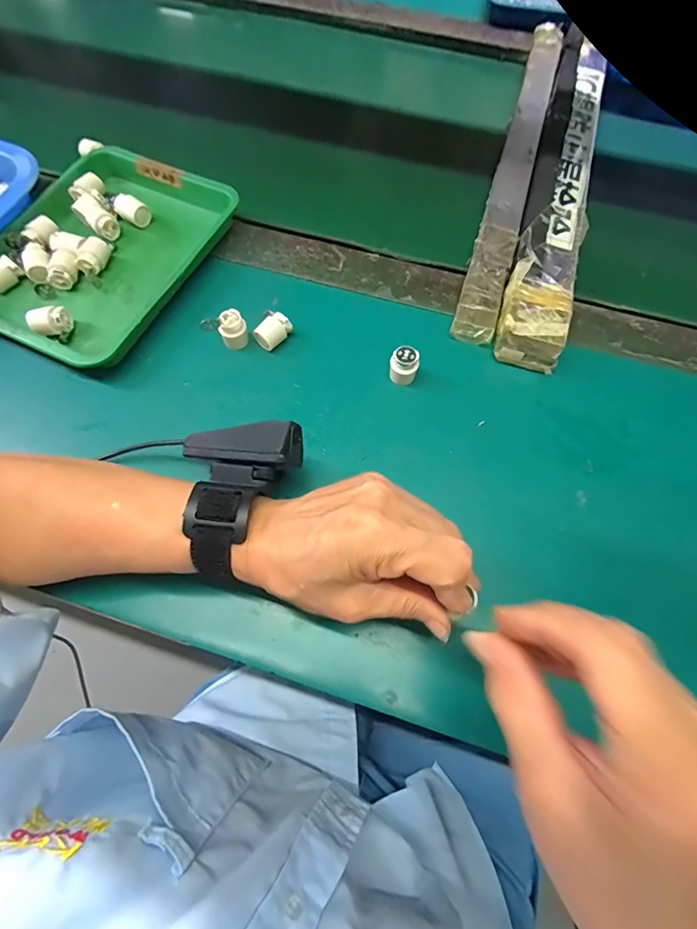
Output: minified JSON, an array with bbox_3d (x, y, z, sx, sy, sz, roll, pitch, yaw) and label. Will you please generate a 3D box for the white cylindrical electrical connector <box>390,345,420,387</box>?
[{"bbox_3d":[0.043,-0.075,0.338,0.021,0.030,0.017,10,67,3],"label":"white cylindrical electrical connector"}]

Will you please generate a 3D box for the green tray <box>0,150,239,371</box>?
[{"bbox_3d":[-0.212,-0.183,0.379,0.159,0.028,0.213,23,68,9],"label":"green tray"}]

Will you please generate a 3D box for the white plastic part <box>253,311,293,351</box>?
[{"bbox_3d":[-0.061,-0.107,0.354,0.018,0.018,0.029,40,72,15],"label":"white plastic part"}]

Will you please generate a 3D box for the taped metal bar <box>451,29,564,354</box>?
[{"bbox_3d":[0.176,-0.325,0.451,0.033,0.019,0.504,17,67,6],"label":"taped metal bar"}]

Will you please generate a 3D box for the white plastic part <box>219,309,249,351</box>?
[{"bbox_3d":[-0.091,-0.108,0.347,0.018,0.023,0.019,10,67,3],"label":"white plastic part"}]

